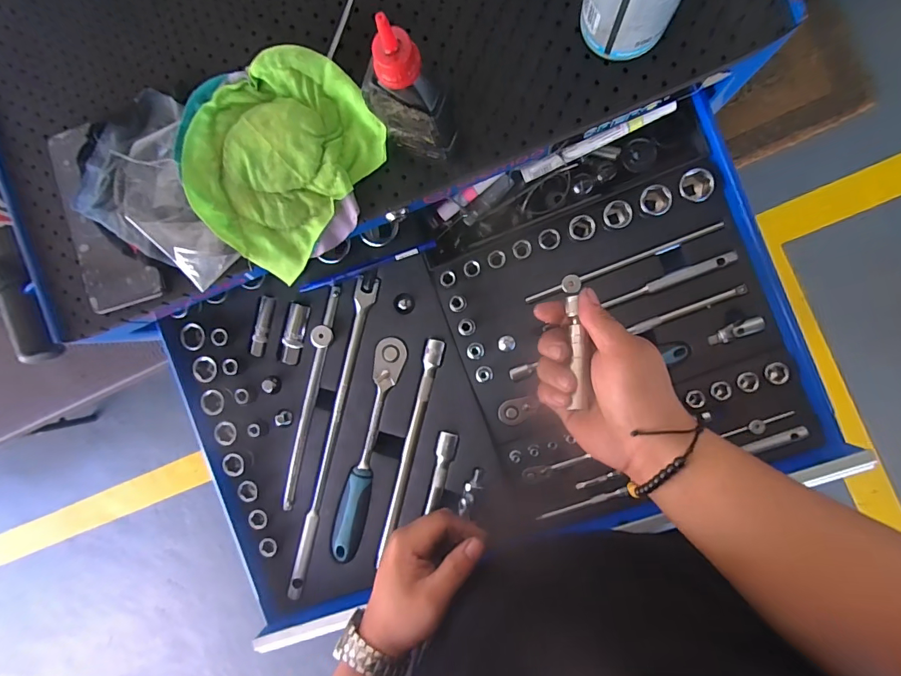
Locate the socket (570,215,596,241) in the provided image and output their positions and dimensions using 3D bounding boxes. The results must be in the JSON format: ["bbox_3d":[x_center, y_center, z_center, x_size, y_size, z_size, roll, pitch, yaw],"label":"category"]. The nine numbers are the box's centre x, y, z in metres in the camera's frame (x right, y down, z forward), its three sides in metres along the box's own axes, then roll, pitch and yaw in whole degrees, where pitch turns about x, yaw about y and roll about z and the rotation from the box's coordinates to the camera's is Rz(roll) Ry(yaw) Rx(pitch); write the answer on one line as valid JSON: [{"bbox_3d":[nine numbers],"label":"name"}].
[{"bbox_3d":[0.126,-0.105,0.414,0.023,0.022,0.022,0,92,7],"label":"socket"}]

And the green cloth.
[{"bbox_3d":[-0.143,-0.150,0.355,0.131,0.030,0.162,41,96,4],"label":"green cloth"}]

